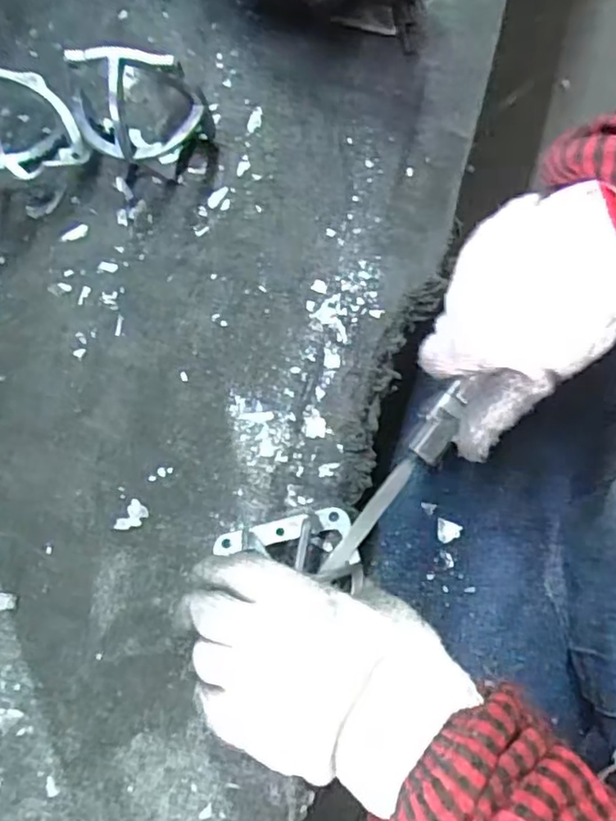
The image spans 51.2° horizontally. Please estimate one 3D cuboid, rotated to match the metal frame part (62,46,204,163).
[{"bbox_3d":[-0.107,-0.175,0.392,0.080,0.083,0.042,9,80,3],"label":"metal frame part"}]

